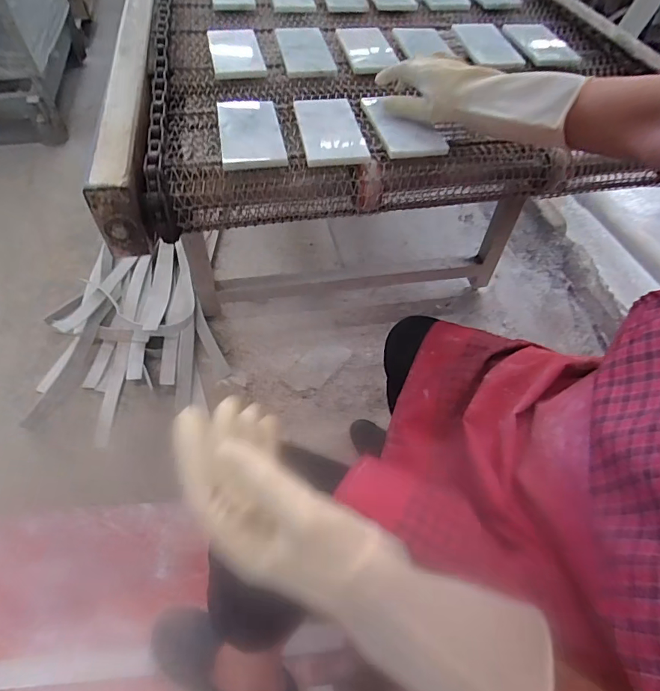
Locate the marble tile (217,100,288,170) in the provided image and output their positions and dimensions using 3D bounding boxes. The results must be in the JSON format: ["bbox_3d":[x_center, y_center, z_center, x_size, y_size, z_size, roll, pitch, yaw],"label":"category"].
[{"bbox_3d":[-0.103,-0.277,0.561,0.076,0.015,0.159,-8,53,-8],"label":"marble tile"}]

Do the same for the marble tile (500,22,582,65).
[{"bbox_3d":[0.379,-0.552,0.790,0.095,0.016,0.167,-9,53,-8],"label":"marble tile"}]

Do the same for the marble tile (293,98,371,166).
[{"bbox_3d":[0.000,-0.289,0.575,0.081,0.013,0.162,-6,53,-6],"label":"marble tile"}]

